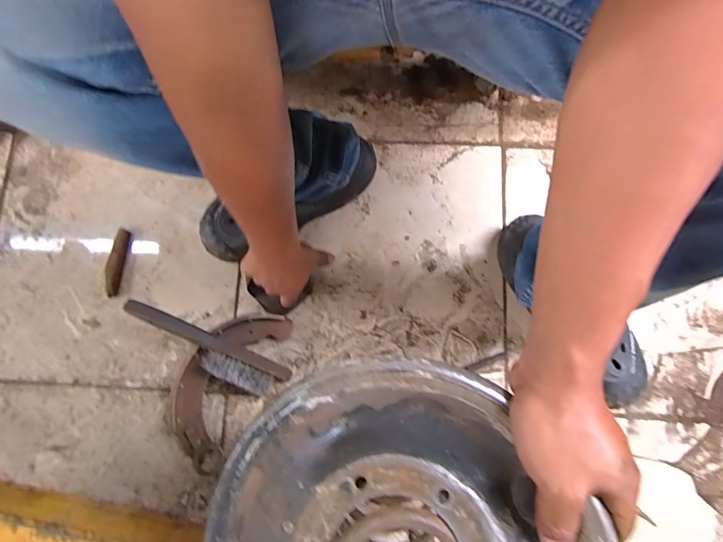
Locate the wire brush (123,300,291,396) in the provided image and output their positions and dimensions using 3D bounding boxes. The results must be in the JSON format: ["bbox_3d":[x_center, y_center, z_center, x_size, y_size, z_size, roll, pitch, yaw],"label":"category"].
[{"bbox_3d":[-0.209,0.105,0.550,0.226,0.034,0.048,33,80,-11],"label":"wire brush"}]

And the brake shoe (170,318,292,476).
[{"bbox_3d":[-0.200,0.156,0.572,0.108,0.035,0.227,27,81,6],"label":"brake shoe"}]

